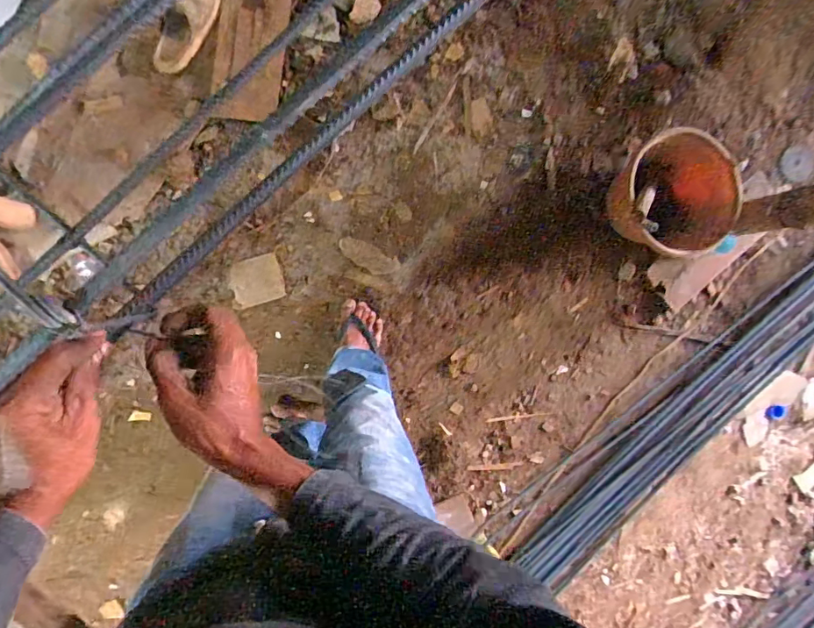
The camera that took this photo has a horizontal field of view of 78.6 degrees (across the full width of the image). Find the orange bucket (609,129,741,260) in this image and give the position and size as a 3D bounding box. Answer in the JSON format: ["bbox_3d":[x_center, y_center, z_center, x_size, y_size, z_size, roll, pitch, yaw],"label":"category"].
[{"bbox_3d":[0.619,-0.278,1.171,0.251,0.232,0.272,2,92,-7],"label":"orange bucket"}]

